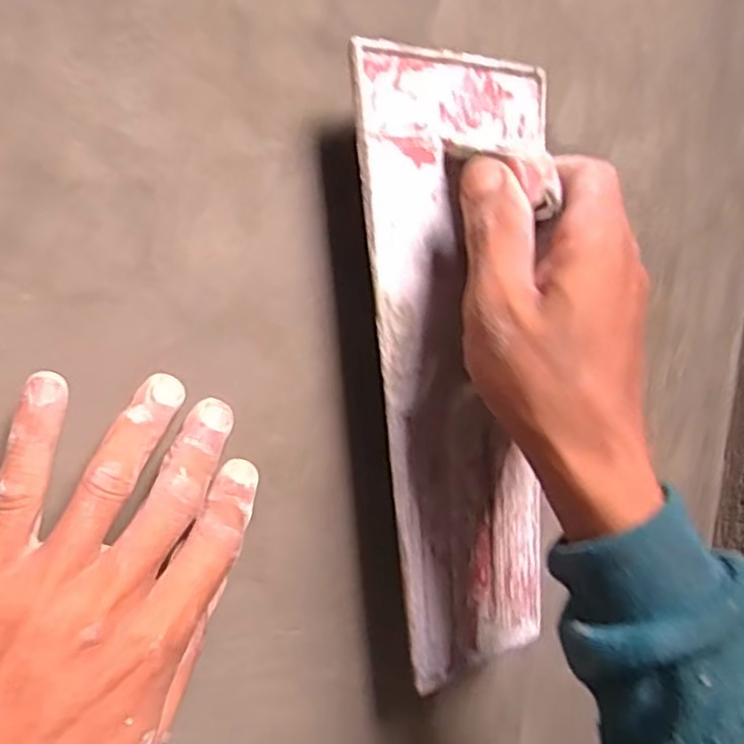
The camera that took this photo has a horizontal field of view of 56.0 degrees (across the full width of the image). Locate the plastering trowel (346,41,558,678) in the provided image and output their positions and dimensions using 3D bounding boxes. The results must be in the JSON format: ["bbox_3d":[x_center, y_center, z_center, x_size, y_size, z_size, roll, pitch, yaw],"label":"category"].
[{"bbox_3d":[0.057,0.004,0.322,0.104,0.289,0.054,-10,12,-25],"label":"plastering trowel"}]

